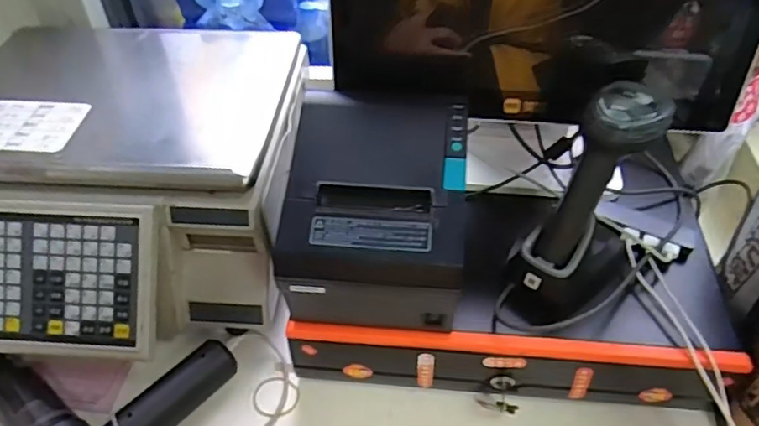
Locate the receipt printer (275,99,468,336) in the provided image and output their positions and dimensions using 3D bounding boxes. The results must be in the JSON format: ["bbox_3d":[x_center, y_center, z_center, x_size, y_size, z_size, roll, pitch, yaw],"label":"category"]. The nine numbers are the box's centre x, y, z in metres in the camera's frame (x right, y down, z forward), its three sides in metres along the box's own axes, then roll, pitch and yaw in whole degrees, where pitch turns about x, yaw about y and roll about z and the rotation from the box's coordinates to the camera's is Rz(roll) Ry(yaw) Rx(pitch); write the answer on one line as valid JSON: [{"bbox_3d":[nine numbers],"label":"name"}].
[{"bbox_3d":[0.001,-0.002,0.515,0.153,0.134,0.164,3,47,4],"label":"receipt printer"}]

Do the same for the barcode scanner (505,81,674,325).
[{"bbox_3d":[0.191,-0.005,0.525,0.090,0.221,0.094,25,21,22],"label":"barcode scanner"}]

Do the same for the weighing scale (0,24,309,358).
[{"bbox_3d":[-0.288,-0.075,0.661,0.358,0.174,0.451,0,47,1],"label":"weighing scale"}]

